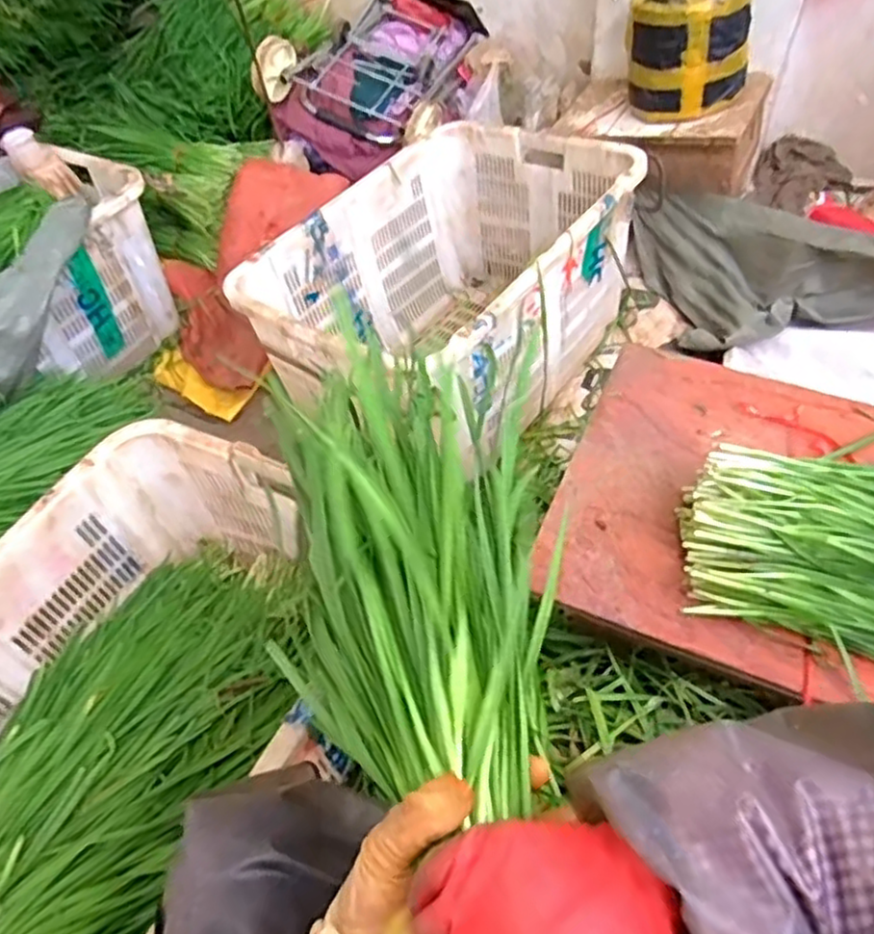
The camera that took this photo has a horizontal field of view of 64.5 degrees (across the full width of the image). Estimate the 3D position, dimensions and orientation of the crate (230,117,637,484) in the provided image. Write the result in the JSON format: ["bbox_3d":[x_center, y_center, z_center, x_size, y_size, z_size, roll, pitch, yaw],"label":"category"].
[{"bbox_3d":[0.047,-0.320,1.323,0.473,0.399,0.714,26,58,25],"label":"crate"}]

